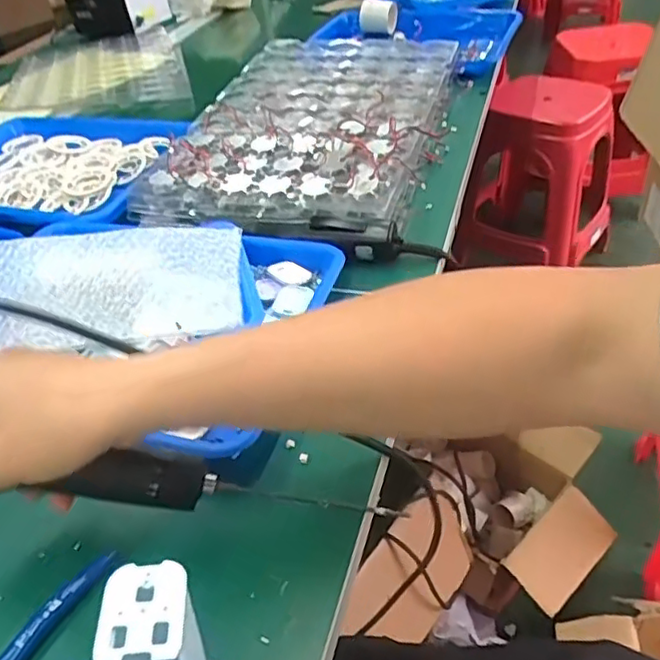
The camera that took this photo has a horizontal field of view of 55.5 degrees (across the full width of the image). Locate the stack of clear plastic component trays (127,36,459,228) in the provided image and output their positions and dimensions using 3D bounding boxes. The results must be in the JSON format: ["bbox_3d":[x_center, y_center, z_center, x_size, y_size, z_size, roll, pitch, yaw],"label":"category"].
[{"bbox_3d":[-0.023,-0.286,0.825,0.317,0.033,0.533,7,42,17],"label":"stack of clear plastic component trays"}]

